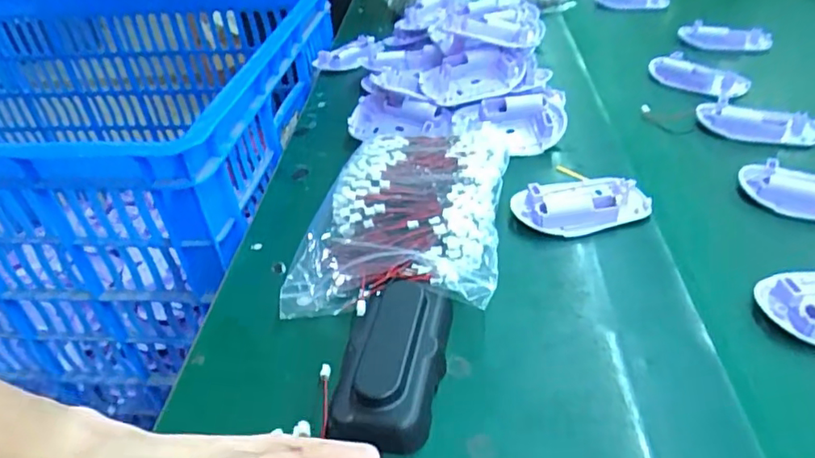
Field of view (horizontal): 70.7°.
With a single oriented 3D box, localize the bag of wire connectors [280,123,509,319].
[{"bbox_3d":[-0.001,-0.012,0.409,0.131,0.042,0.182,3,39,11],"label":"bag of wire connectors"}]

